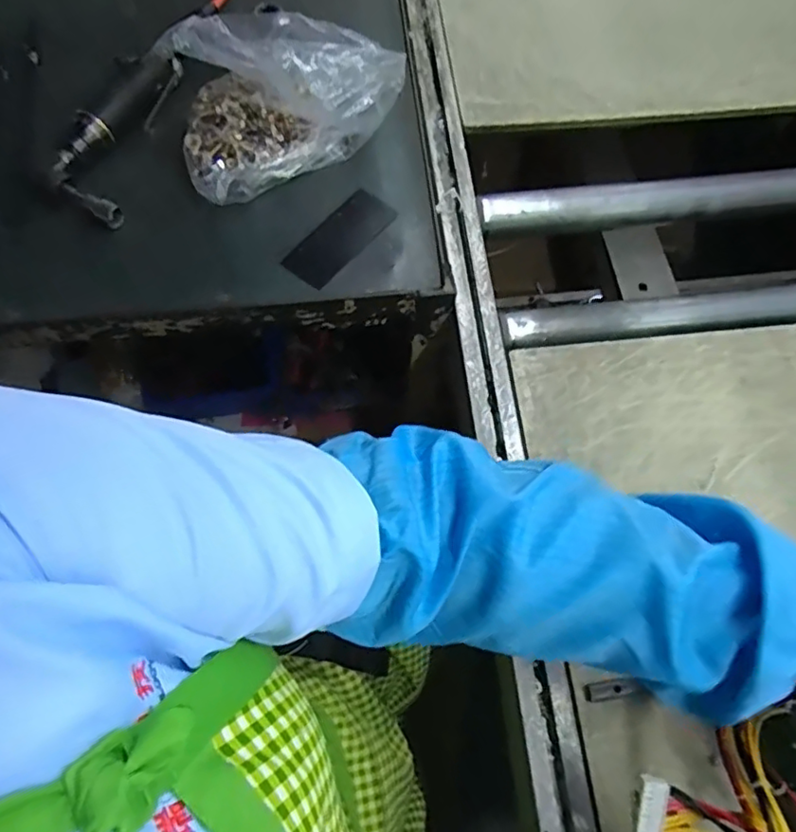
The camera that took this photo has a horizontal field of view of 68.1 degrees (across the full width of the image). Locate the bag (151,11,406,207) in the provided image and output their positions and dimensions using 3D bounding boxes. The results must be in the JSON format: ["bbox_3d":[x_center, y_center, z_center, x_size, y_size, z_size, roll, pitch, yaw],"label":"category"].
[{"bbox_3d":[-0.119,-0.324,0.577,0.215,0.129,0.167,-21,71,-8],"label":"bag"}]

